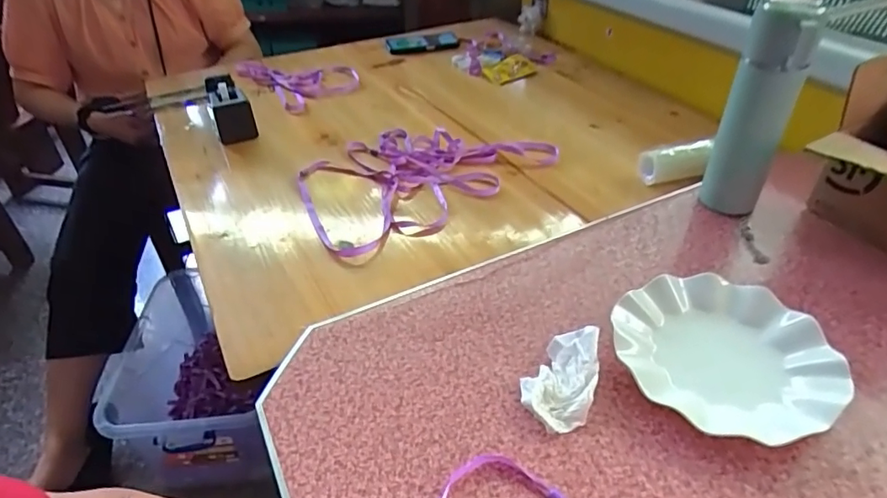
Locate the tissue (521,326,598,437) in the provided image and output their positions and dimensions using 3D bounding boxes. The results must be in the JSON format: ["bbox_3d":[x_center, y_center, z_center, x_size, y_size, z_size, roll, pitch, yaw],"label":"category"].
[{"bbox_3d":[0.105,0.111,0.481,0.059,0.029,0.098,15,42,20],"label":"tissue"}]

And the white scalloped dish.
[{"bbox_3d":[0.252,0.095,0.496,0.182,0.027,0.176,-1,39,1],"label":"white scalloped dish"}]

